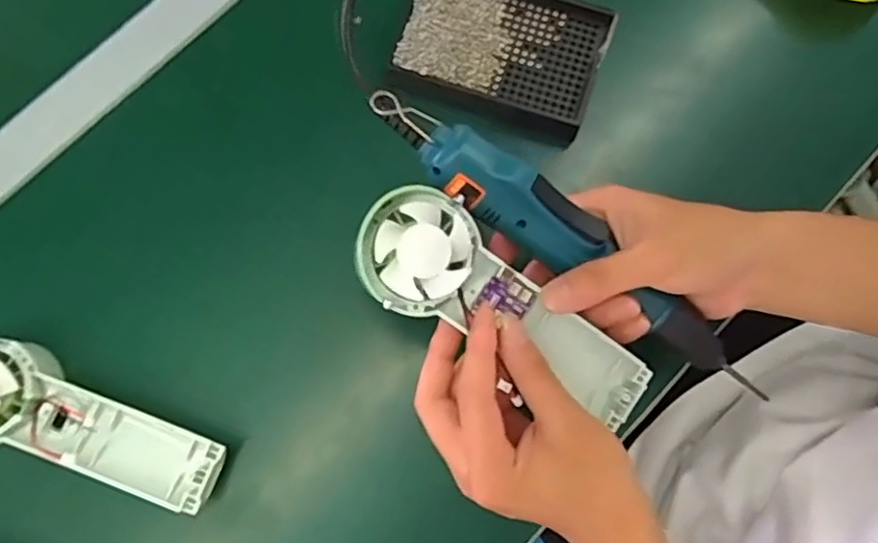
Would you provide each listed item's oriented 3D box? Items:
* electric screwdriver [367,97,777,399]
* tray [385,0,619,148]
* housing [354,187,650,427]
[{"bbox_3d":[0.079,-0.009,0.363,0.268,0.029,0.030,35,79,-13],"label":"electric screwdriver"},{"bbox_3d":[0.043,-0.150,0.458,0.131,0.029,0.094,19,78,4],"label":"tray"},{"bbox_3d":[0.037,0.019,0.354,0.172,0.024,0.060,33,79,-16],"label":"housing"}]

